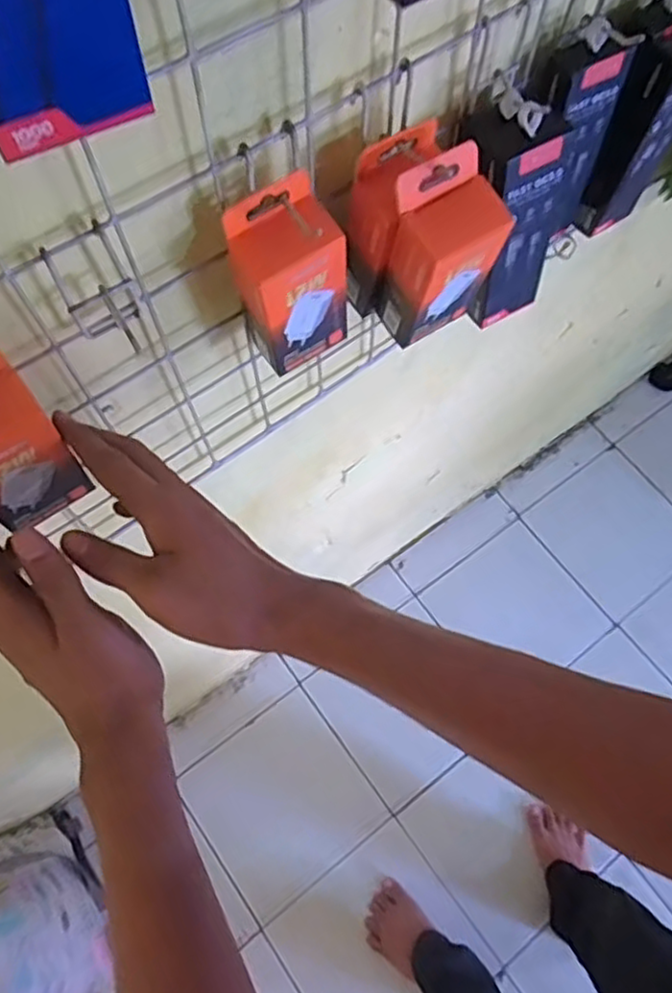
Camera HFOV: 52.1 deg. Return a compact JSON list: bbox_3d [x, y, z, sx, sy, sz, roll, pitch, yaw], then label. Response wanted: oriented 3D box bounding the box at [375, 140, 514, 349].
[{"bbox_3d":[0.064,-0.147,0.425,0.066,0.109,0.046,-33,72,-15],"label":"box"}]

